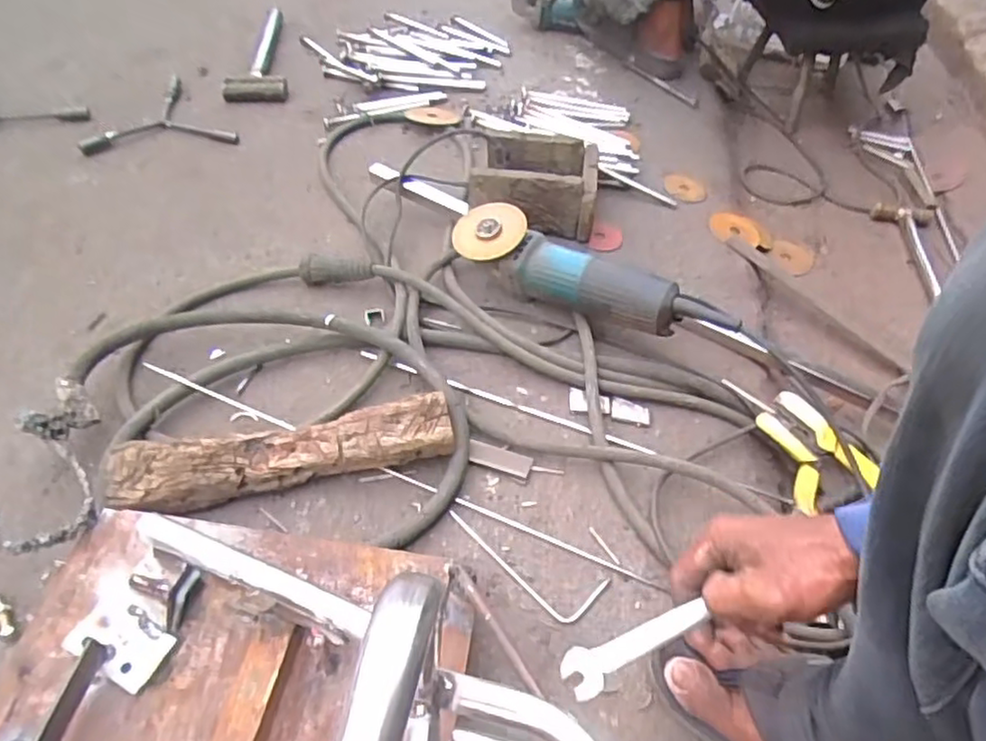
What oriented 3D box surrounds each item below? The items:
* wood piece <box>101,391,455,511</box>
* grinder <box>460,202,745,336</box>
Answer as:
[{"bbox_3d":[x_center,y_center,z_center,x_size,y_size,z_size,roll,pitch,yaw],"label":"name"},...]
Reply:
[{"bbox_3d":[-0.183,0.075,0.590,0.288,0.055,0.063,-9,49,-12],"label":"wood piece"},{"bbox_3d":[0.084,-0.103,0.741,0.284,0.077,0.070,24,51,18],"label":"grinder"}]

